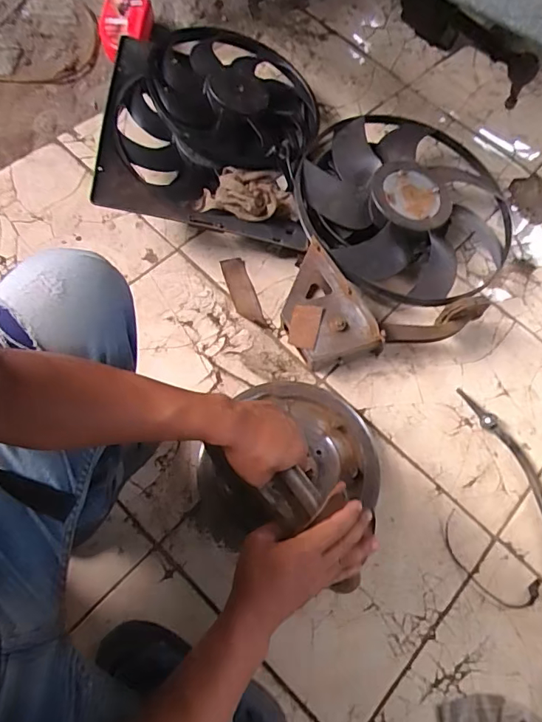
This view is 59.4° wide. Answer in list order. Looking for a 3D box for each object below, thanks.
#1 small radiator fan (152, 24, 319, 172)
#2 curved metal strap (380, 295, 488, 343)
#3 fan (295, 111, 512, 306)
[{"bbox_3d":[-0.061,-0.531,0.952,0.338,0.044,0.314,-3,76,-29],"label":"small radiator fan"},{"bbox_3d":[0.302,-0.071,0.872,0.200,0.068,0.051,-10,68,-11],"label":"curved metal strap"},{"bbox_3d":[0.289,-0.325,1.028,0.486,0.142,0.479,3,66,-5],"label":"fan"}]

